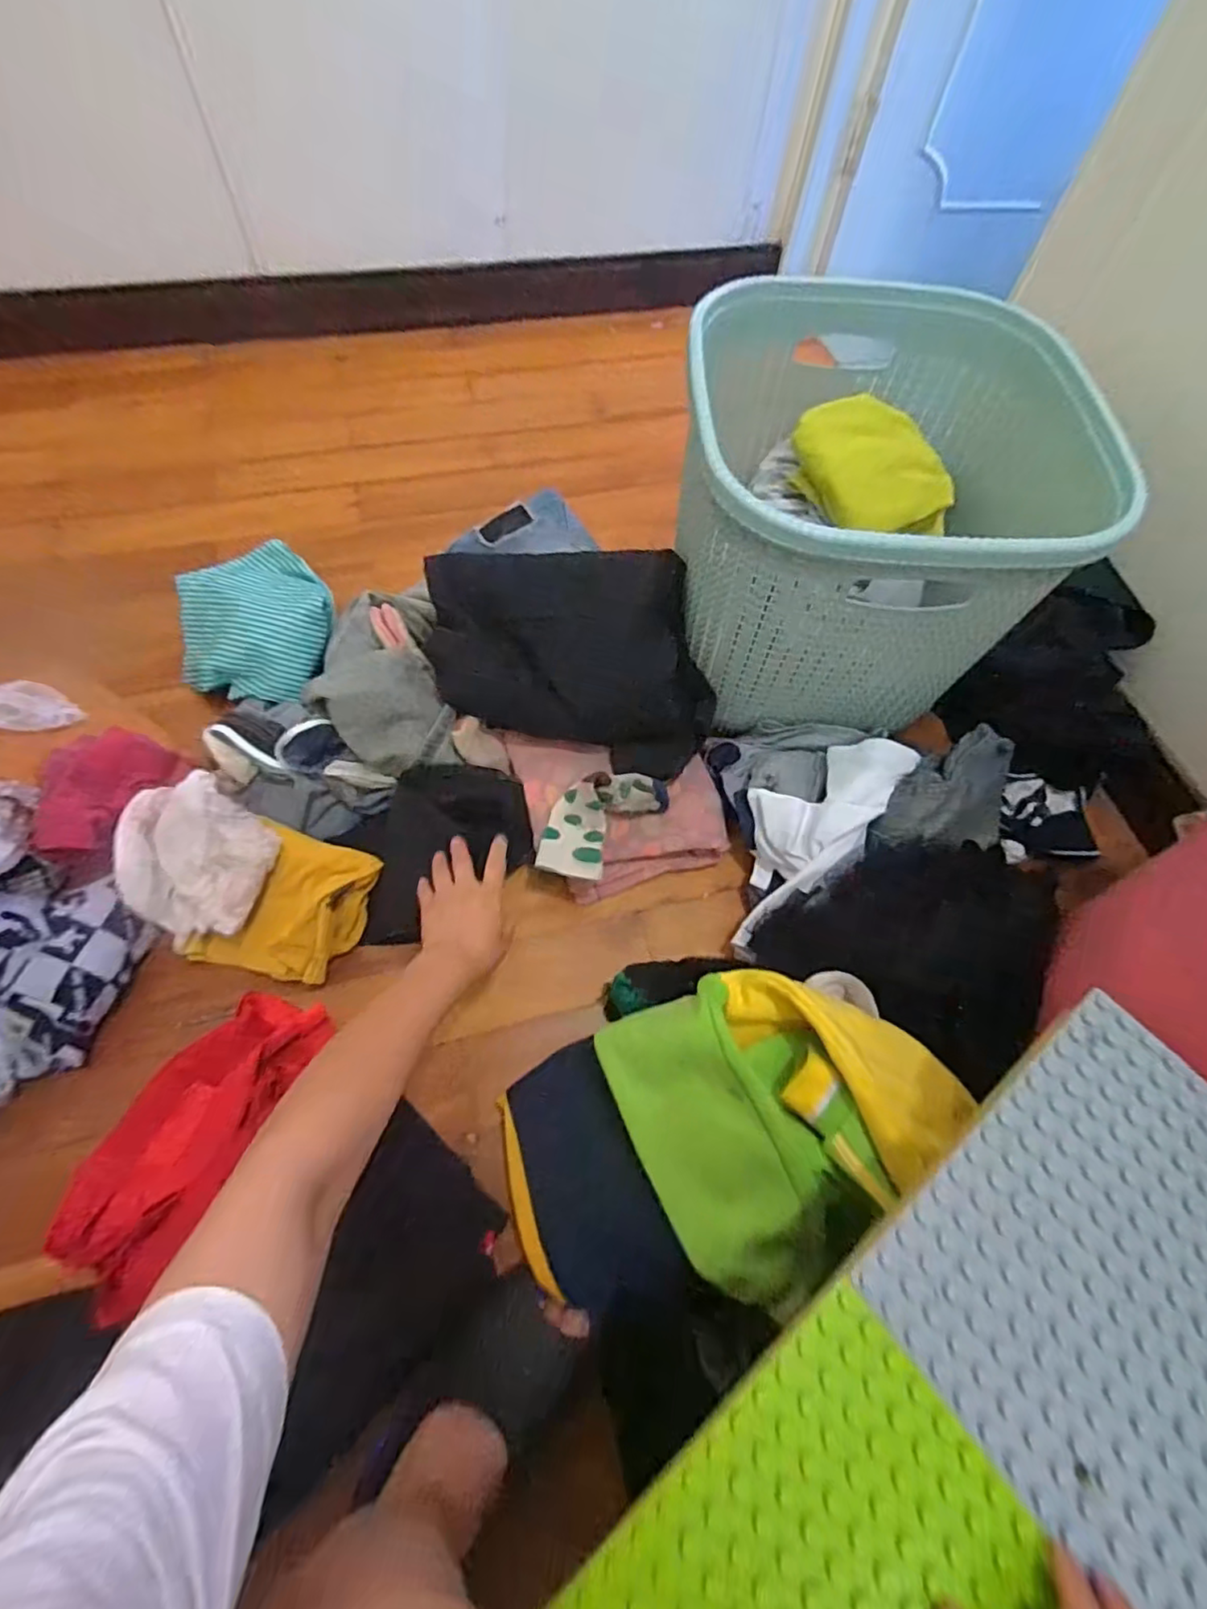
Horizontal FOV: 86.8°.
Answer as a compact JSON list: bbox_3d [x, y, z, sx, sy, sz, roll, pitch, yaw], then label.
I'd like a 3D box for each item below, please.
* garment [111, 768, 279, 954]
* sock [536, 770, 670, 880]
[{"bbox_3d":[-0.441,0.059,0.680,0.185,0.099,0.146,36,67,13],"label":"garment"},{"bbox_3d":[-0.006,0.012,0.706,0.090,0.070,0.165,37,67,14],"label":"sock"}]

